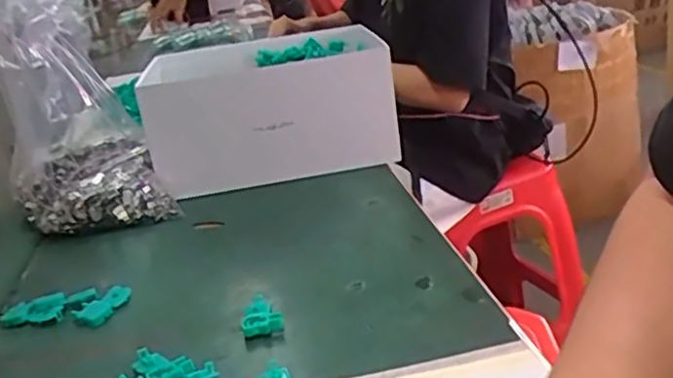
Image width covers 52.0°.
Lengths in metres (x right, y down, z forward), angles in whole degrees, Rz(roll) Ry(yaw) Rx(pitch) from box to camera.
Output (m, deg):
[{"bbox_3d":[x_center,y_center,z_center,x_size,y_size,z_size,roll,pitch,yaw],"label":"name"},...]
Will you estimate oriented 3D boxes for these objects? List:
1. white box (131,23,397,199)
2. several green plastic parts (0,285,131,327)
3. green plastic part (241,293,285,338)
[{"bbox_3d":[-0.073,-0.099,0.785,0.245,0.122,0.259,-9,21,-6],"label":"white box"},{"bbox_3d":[-0.199,0.085,0.508,0.087,0.010,0.042,-1,32,7],"label":"several green plastic parts"},{"bbox_3d":[-0.052,0.085,0.464,0.026,0.010,0.042,-12,21,-13],"label":"green plastic part"}]

